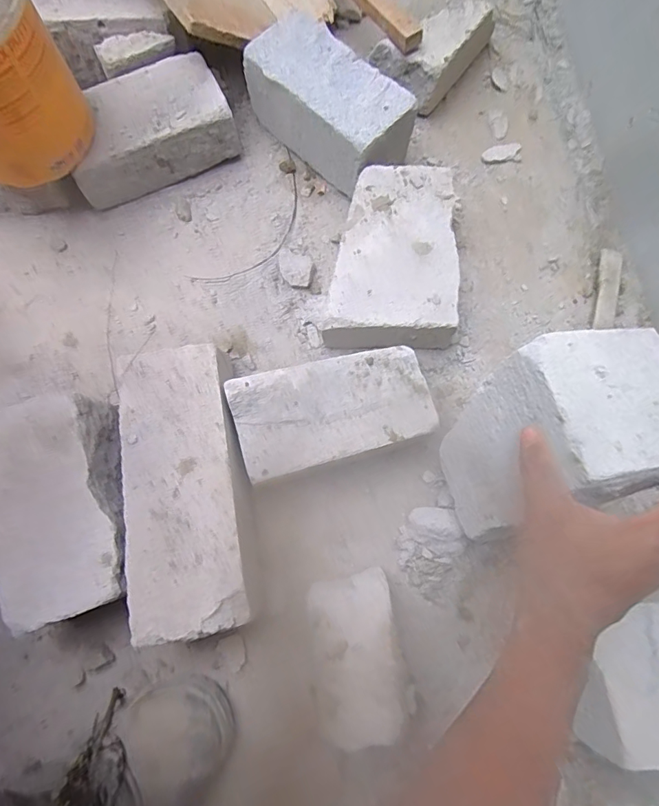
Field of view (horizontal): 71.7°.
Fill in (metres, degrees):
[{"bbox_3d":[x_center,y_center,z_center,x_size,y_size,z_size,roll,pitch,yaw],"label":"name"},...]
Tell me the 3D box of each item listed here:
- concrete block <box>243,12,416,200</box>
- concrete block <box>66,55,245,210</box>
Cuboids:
[{"bbox_3d":[-0.002,-0.367,0.577,0.202,0.103,0.105,44,79,9],"label":"concrete block"},{"bbox_3d":[-0.228,-0.340,0.575,0.199,0.084,0.105,-25,78,-7],"label":"concrete block"}]

